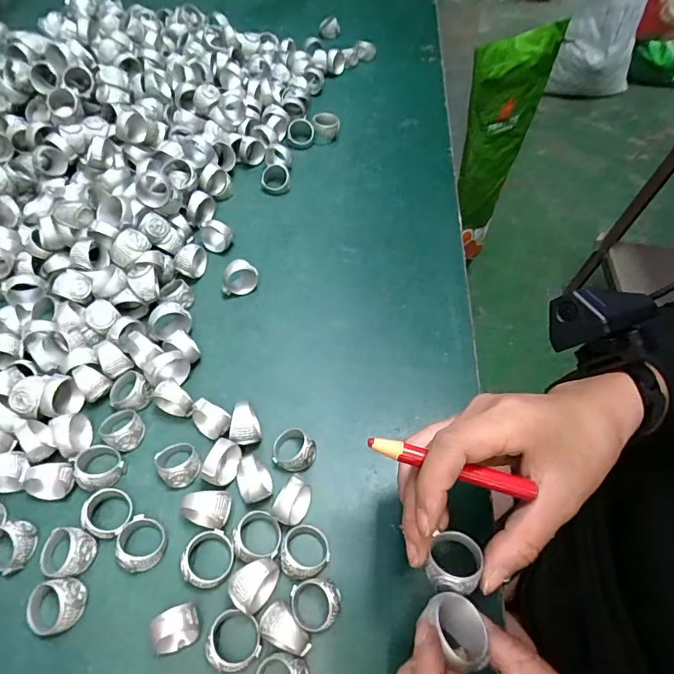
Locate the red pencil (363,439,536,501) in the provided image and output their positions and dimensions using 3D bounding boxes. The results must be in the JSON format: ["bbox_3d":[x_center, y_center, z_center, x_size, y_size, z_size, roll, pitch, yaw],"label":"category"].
[{"bbox_3d":[0.049,0.056,0.203,0.071,0.005,0.008,16,57,2],"label":"red pencil"}]

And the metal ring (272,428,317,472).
[{"bbox_3d":[-0.027,0.069,0.285,0.024,0.016,0.027,-36,66,-24],"label":"metal ring"}]

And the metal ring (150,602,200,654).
[{"bbox_3d":[-0.081,0.145,0.233,0.023,0.022,0.020,-16,60,-14],"label":"metal ring"}]

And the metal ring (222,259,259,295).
[{"bbox_3d":[-0.073,-0.044,0.350,0.027,0.023,0.015,-16,60,-14],"label":"metal ring"}]

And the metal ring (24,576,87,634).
[{"bbox_3d":[-0.144,0.138,0.239,0.026,0.015,0.025,2,57,-3],"label":"metal ring"}]

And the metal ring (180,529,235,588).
[{"bbox_3d":[-0.069,0.120,0.253,0.025,0.015,0.028,30,60,15],"label":"metal ring"}]

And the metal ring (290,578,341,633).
[{"bbox_3d":[-0.011,0.139,0.243,0.026,0.015,0.024,2,57,-3],"label":"metal ring"}]

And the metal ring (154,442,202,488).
[{"bbox_3d":[-0.096,0.077,0.280,0.025,0.015,0.026,-8,32,-13],"label":"metal ring"}]

